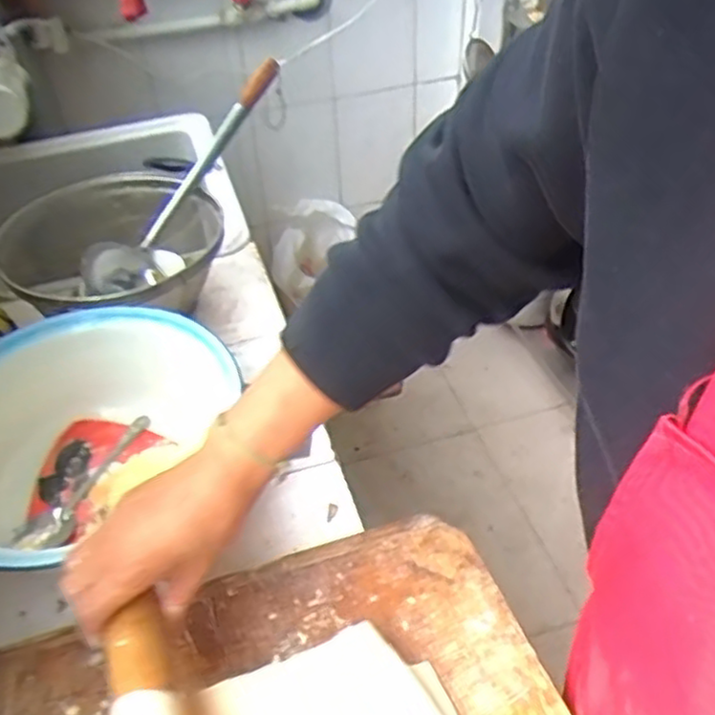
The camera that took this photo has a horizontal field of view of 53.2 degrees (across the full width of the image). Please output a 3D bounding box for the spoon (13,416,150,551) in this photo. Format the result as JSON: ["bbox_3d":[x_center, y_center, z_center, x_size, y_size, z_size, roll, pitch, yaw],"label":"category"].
[{"bbox_3d":[-0.241,0.107,0.641,0.036,0.018,0.170,15,46,19],"label":"spoon"}]

